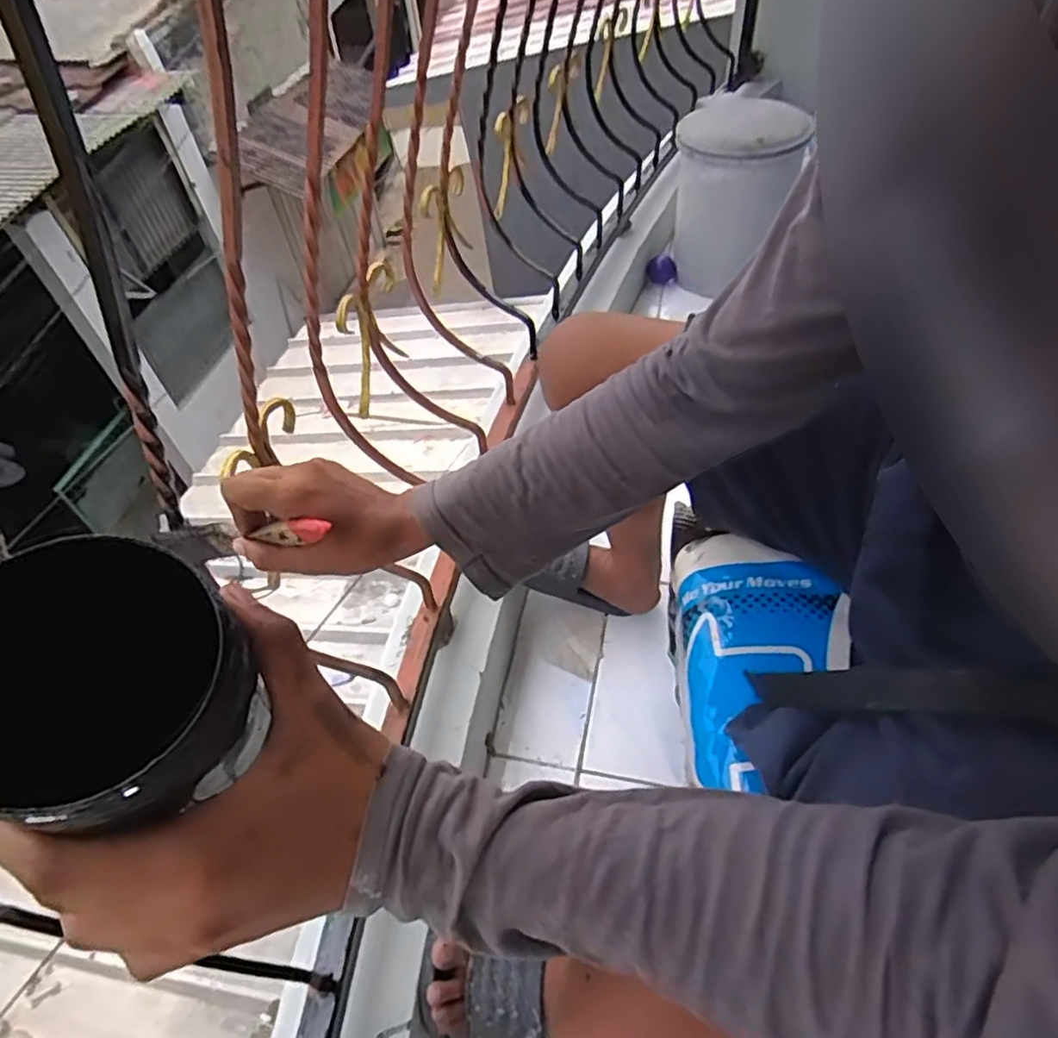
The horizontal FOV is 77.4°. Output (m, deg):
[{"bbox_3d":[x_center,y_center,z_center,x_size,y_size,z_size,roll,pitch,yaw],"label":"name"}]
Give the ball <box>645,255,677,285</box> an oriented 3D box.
[{"bbox_3d":[0.308,-0.567,1.535,0.068,0.068,0.079,8,52,13],"label":"ball"}]

